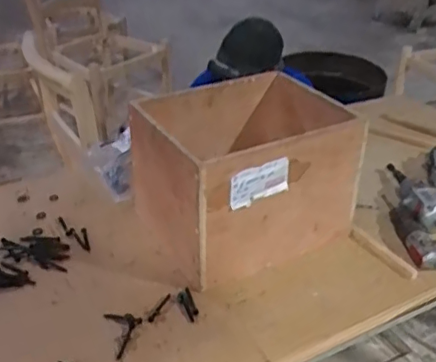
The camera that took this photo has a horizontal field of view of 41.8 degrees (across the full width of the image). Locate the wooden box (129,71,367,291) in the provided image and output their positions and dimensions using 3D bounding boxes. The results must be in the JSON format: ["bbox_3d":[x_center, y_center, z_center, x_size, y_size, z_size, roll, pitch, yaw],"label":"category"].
[{"bbox_3d":[0.043,-0.022,1.019,0.360,0.234,0.290,-15,35,-23],"label":"wooden box"}]

